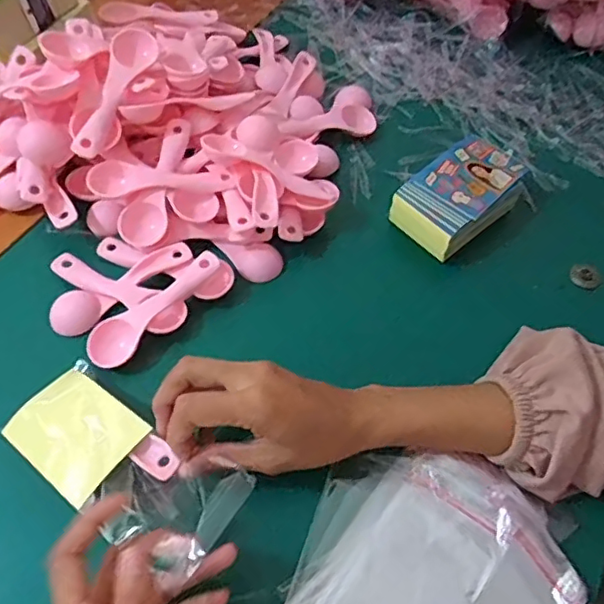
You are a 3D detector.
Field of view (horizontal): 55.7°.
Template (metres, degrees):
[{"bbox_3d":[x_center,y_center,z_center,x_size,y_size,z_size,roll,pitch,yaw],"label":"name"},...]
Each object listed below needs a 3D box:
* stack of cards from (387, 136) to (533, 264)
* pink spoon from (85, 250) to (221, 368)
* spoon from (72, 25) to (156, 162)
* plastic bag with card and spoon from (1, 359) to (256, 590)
[{"bbox_3d":[0.139,-0.092,0.488,0.119,0.040,0.071,-37,67,-24],"label":"stack of cards"},{"bbox_3d":[-0.110,0.001,0.420,0.032,0.016,0.112,37,62,18],"label":"pink spoon"},{"bbox_3d":[-0.147,-0.168,0.447,0.035,0.016,0.121,16,74,8],"label":"spoon"},{"bbox_3d":[-0.109,0.094,0.343,0.170,0.013,0.066,22,58,31],"label":"plastic bag with card and spoon"}]

